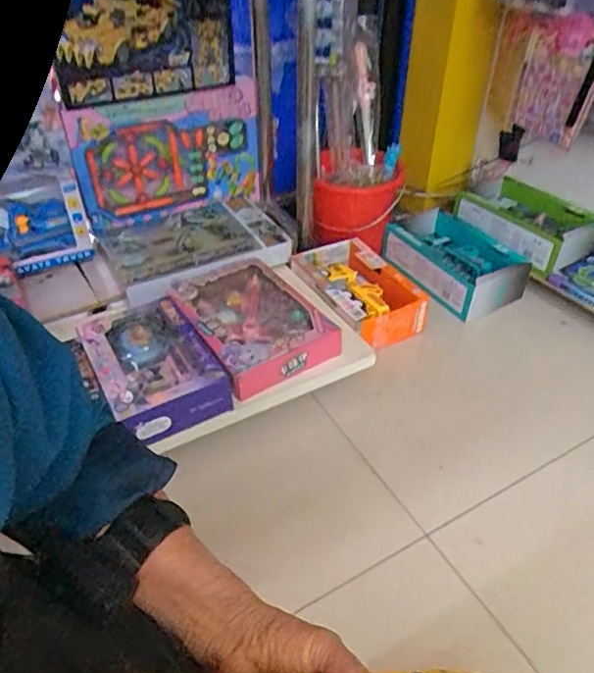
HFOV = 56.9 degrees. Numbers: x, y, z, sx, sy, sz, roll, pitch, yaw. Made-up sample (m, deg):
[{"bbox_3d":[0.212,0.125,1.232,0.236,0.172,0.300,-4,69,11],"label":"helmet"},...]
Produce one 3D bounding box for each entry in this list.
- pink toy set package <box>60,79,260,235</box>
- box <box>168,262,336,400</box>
[{"bbox_3d":[-0.366,-0.523,1.589,0.525,0.340,0.093,-25,46,-26],"label":"pink toy set package"},{"bbox_3d":[-0.117,-0.047,1.315,0.286,0.076,0.432,-24,45,-25],"label":"box"}]

